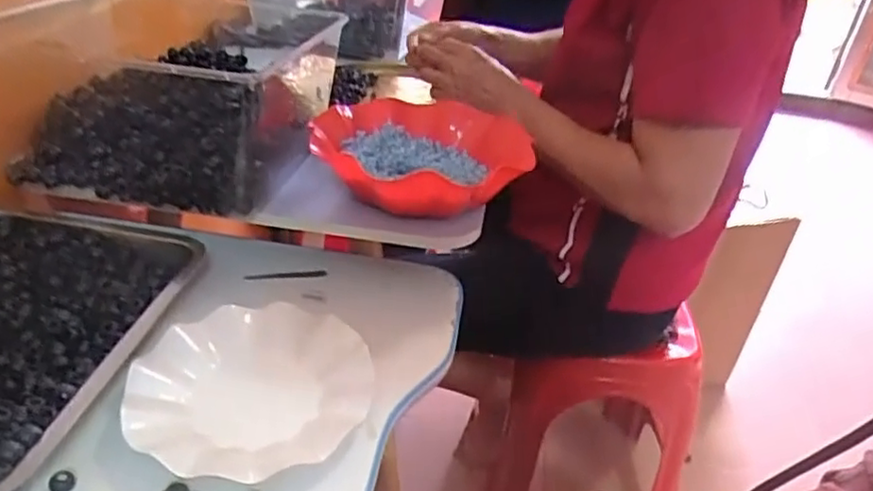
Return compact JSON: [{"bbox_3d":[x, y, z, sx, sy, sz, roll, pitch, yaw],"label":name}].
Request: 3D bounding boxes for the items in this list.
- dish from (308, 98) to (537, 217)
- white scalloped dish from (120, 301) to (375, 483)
[{"bbox_3d":[-0.011,-0.094,0.698,0.216,0.059,0.228,5,32,-3],"label":"dish"},{"bbox_3d":[-0.143,0.108,0.526,0.175,0.019,0.168,5,32,-3],"label":"white scalloped dish"}]

